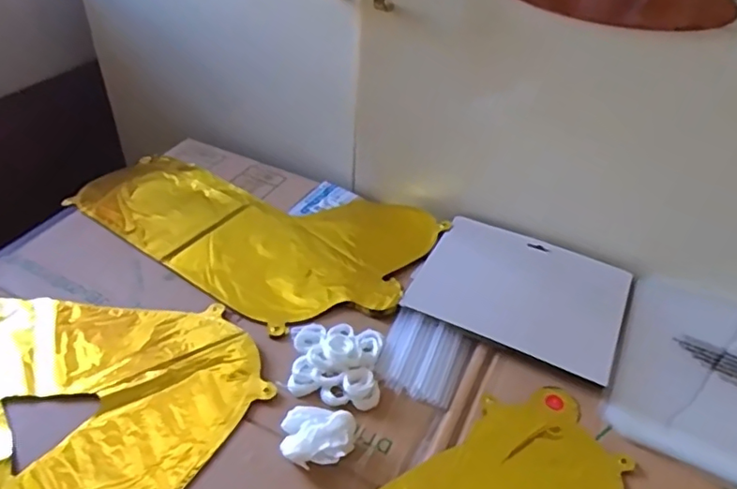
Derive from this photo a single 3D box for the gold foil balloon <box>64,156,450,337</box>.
[{"bbox_3d":[-0.135,-0.029,0.652,0.394,0.015,0.221,23,46,21],"label":"gold foil balloon"}]

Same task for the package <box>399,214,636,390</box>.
[{"bbox_3d":[0.153,0.043,0.578,0.194,0.008,0.156,20,45,18],"label":"package"}]

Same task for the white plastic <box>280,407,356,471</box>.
[{"bbox_3d":[-0.038,0.147,0.439,0.054,0.023,0.046,1,42,-1],"label":"white plastic"}]

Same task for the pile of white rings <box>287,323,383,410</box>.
[{"bbox_3d":[-0.028,0.097,0.497,0.076,0.022,0.081,3,42,1],"label":"pile of white rings"}]

